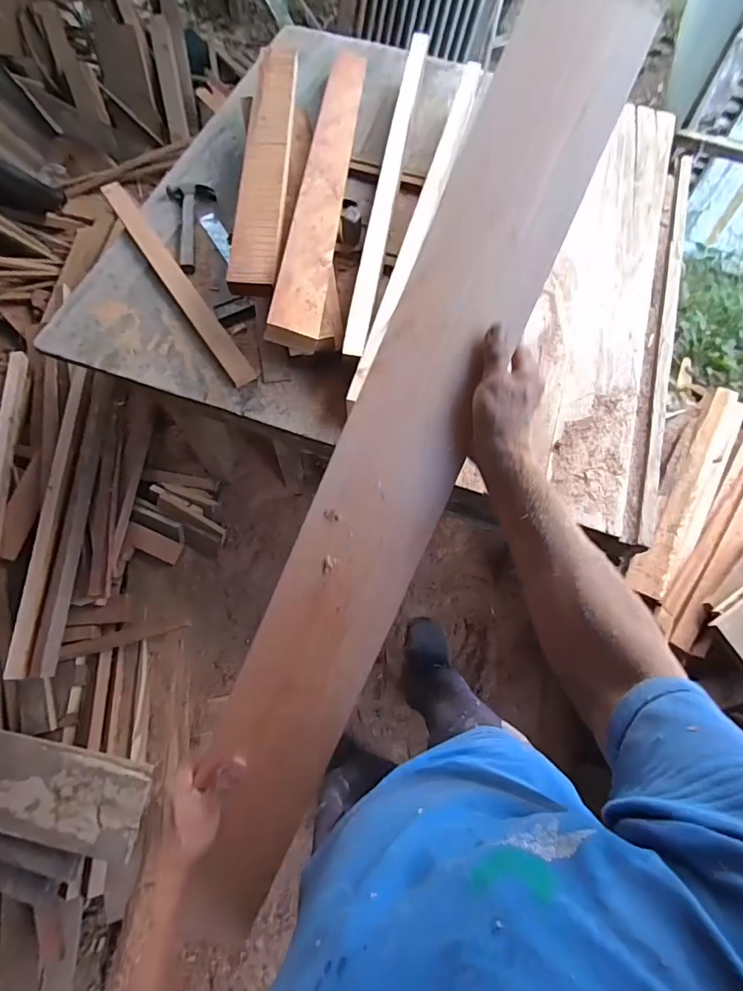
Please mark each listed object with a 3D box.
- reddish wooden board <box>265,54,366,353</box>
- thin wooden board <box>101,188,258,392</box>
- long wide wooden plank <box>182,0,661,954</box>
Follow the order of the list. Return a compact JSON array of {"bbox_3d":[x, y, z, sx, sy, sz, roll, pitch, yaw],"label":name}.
[{"bbox_3d":[-0.095,-0.695,1.009,0.110,0.055,1.011,12,60,-12],"label":"reddish wooden board"},{"bbox_3d":[-0.407,-0.447,0.959,0.050,0.016,0.597,-33,74,-12],"label":"thin wooden board"},{"bbox_3d":[0.022,-0.024,0.466,0.127,0.031,0.978,23,93,8],"label":"long wide wooden plank"}]

